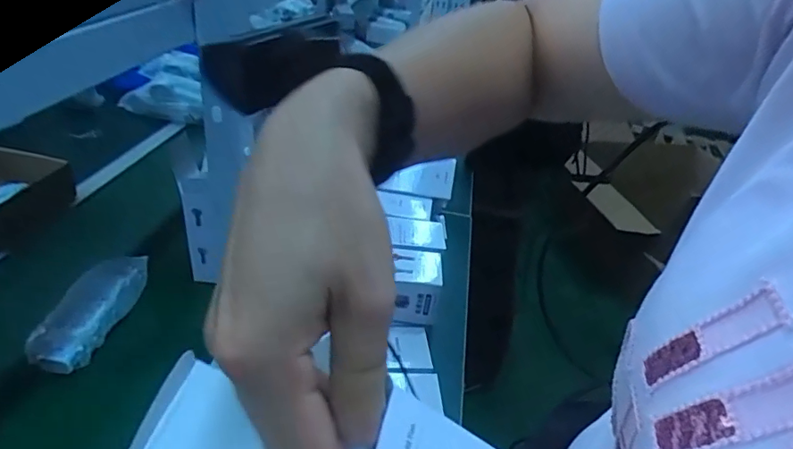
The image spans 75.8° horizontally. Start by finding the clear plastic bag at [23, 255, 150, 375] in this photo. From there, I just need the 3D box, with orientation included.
[{"bbox_3d":[-0.400,0.112,0.672,0.059,0.068,0.167,11,33,7],"label":"clear plastic bag"}]

